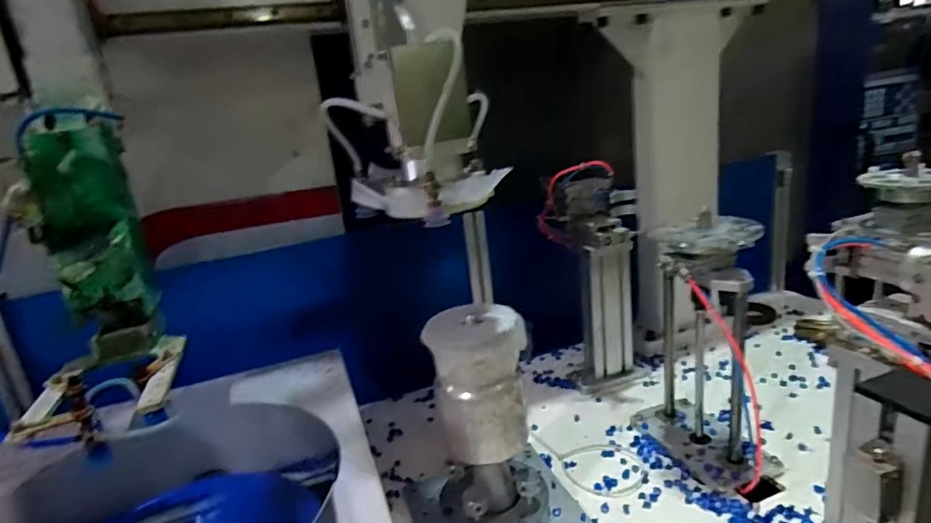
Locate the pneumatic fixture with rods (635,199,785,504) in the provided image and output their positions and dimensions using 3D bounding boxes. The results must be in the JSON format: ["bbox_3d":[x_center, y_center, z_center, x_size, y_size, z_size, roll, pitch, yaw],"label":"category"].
[{"bbox_3d":[0.334,0.118,0.726,0.116,0.336,0.197,-12,17,-17],"label":"pneumatic fixture with rods"}]

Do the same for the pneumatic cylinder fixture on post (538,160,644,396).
[{"bbox_3d":[0.226,0.029,0.943,0.156,0.392,0.137,-5,17,5],"label":"pneumatic cylinder fixture on post"}]

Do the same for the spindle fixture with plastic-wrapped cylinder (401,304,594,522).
[{"bbox_3d":[0.024,0.211,0.648,0.219,0.295,0.211,-11,17,-15],"label":"spindle fixture with plastic-wrapped cylinder"}]

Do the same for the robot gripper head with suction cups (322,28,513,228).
[{"bbox_3d":[-0.046,-0.132,0.541,0.155,0.158,0.122,-6,17,1],"label":"robot gripper head with suction cups"}]

